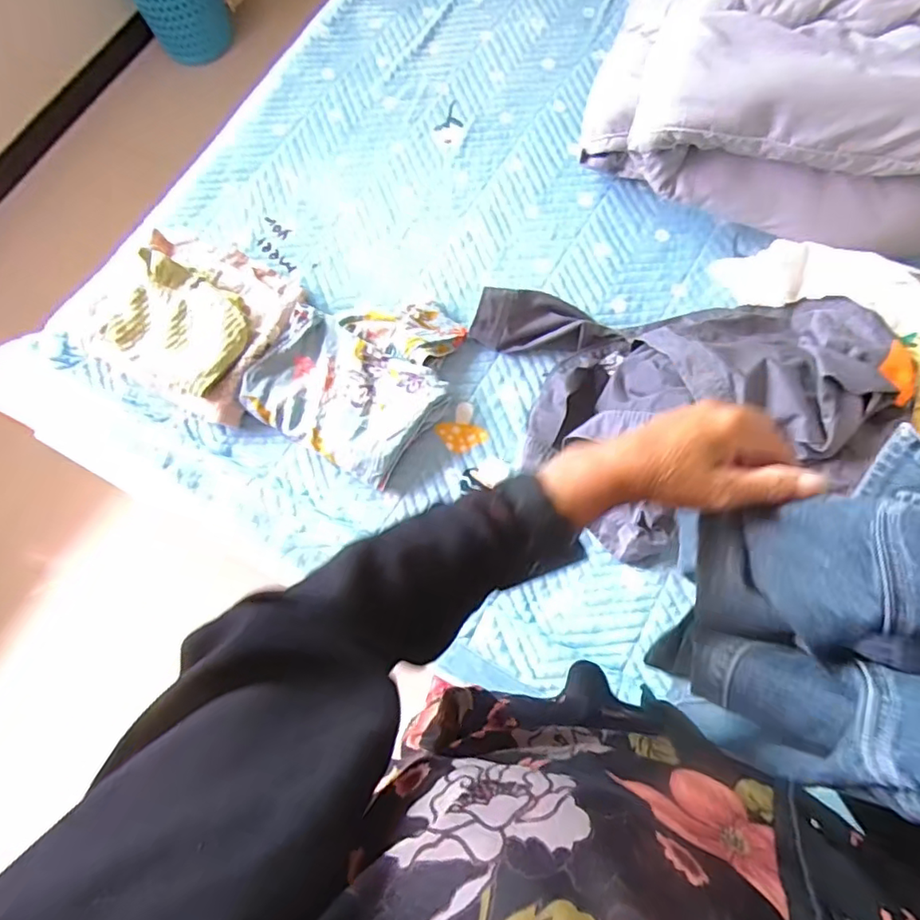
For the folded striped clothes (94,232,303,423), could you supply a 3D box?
[{"bbox_3d":[-0.412,-0.228,0.875,0.290,0.090,0.258,26,75,9],"label":"folded striped clothes"}]

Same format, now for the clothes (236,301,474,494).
[{"bbox_3d":[-0.145,-0.139,0.881,0.267,0.052,0.295,29,76,10],"label":"clothes"}]

